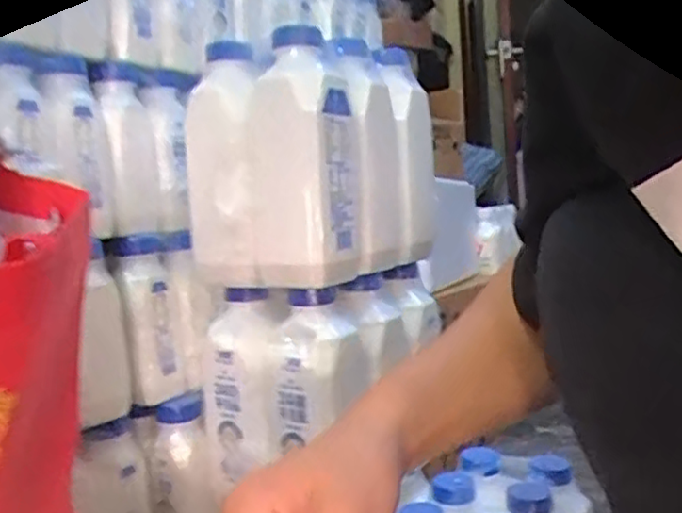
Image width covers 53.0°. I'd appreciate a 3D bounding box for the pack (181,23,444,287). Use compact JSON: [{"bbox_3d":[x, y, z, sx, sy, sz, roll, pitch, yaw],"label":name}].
[{"bbox_3d":[-0.023,-0.087,0.625,0.132,0.196,0.204,-1,5,35],"label":"pack"}]

